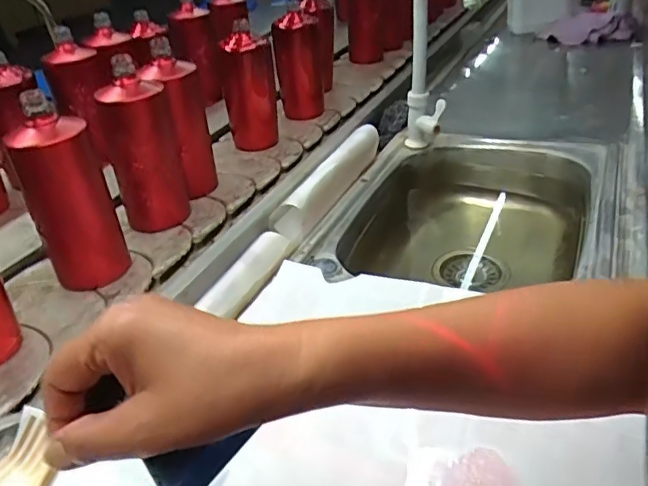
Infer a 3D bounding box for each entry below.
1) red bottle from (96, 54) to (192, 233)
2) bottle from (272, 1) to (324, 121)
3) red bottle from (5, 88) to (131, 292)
[{"bbox_3d":[-0.224,-0.118,0.715,0.085,0.199,0.069,-16,36,-22],"label":"red bottle"},{"bbox_3d":[-0.045,-0.326,1.045,0.077,0.177,0.085,0,33,2],"label":"bottle"},{"bbox_3d":[-0.275,-0.049,0.620,0.069,0.193,0.065,4,33,8],"label":"red bottle"}]

